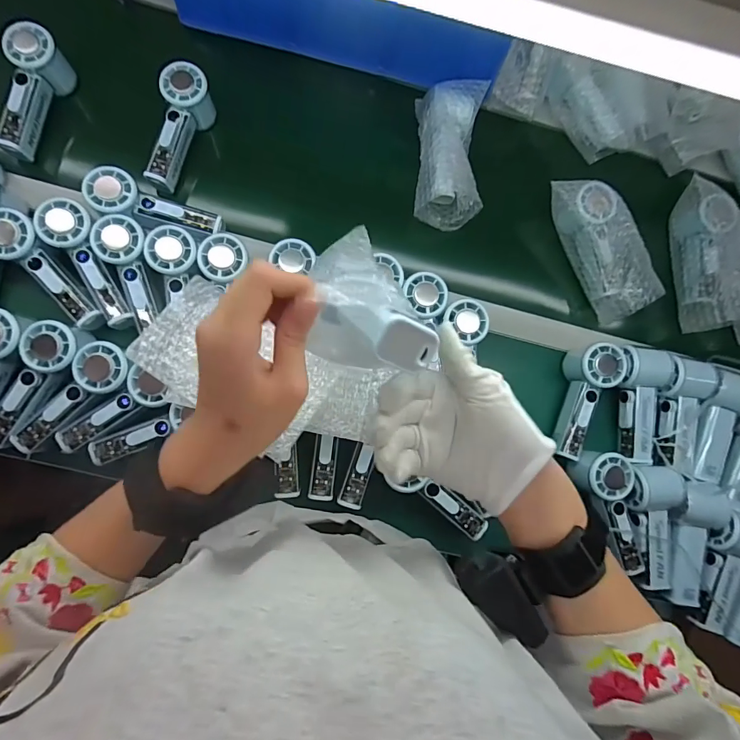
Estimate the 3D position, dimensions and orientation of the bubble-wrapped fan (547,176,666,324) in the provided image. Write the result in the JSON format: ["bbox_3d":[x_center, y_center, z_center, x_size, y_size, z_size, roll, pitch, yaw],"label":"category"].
[{"bbox_3d":[0.322,-0.171,0.573,0.067,0.059,0.196,-26,86,-8],"label":"bubble-wrapped fan"}]

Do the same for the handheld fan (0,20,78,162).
[{"bbox_3d":[-0.437,-0.345,0.525,0.048,0.064,0.153,18,81,-3],"label":"handheld fan"}]

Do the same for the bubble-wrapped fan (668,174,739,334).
[{"bbox_3d":[0.497,-0.161,0.595,0.082,0.062,0.199,-1,83,-6],"label":"bubble-wrapped fan"}]

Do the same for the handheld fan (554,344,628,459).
[{"bbox_3d":[0.283,0.042,0.547,0.061,0.062,0.151,14,81,-4],"label":"handheld fan"}]

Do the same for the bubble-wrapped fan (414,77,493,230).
[{"bbox_3d":[0.109,-0.298,0.575,0.086,0.068,0.182,3,82,-5],"label":"bubble-wrapped fan"}]

